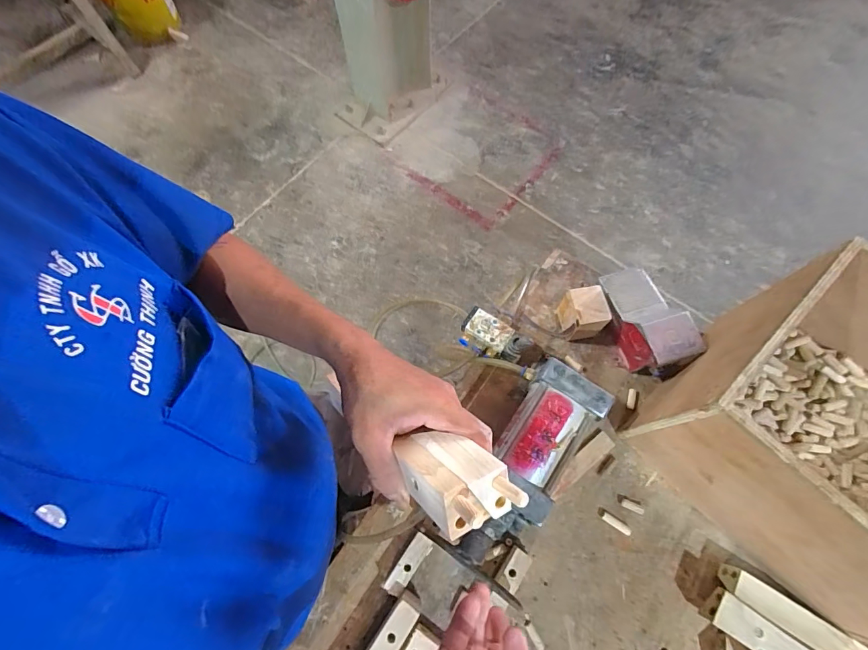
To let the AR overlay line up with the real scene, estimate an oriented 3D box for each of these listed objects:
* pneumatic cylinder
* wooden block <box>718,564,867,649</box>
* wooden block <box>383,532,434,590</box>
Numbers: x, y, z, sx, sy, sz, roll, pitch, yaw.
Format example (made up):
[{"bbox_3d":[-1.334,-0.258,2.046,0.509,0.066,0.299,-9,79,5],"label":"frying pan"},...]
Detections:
[{"bbox_3d":[0.116,0.181,0.542,0.097,0.106,0.263,32,73,13],"label":"pneumatic cylinder"},{"bbox_3d":[0.463,0.373,0.487,0.241,0.040,0.033,31,73,12],"label":"wooden block"},{"bbox_3d":[-0.031,0.304,0.531,0.024,0.035,0.075,34,74,13],"label":"wooden block"}]

